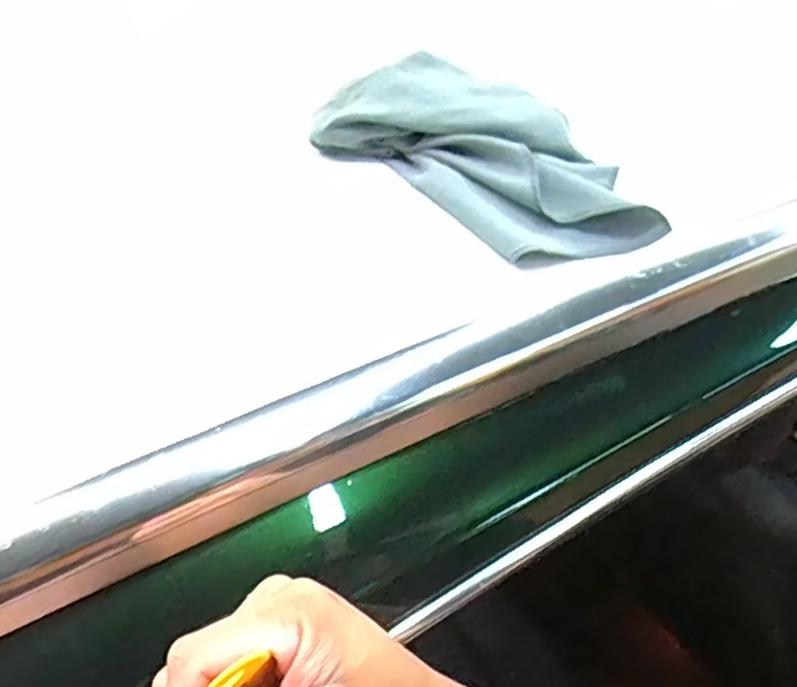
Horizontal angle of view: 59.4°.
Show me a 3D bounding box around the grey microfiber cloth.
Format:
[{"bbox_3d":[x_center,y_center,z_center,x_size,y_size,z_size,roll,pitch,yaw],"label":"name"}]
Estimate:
[{"bbox_3d":[0.057,-0.132,0.482,0.255,0.063,0.119,32,47,33],"label":"grey microfiber cloth"}]

